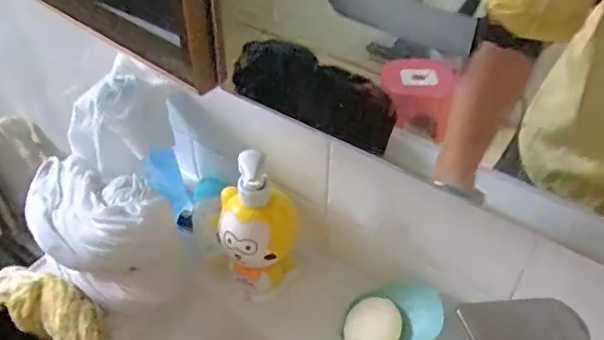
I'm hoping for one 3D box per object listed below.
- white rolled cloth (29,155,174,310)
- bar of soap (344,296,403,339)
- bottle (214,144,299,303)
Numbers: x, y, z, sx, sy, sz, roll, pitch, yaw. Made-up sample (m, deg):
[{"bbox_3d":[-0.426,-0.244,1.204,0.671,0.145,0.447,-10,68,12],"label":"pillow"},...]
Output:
[{"bbox_3d":[-0.213,0.055,0.567,0.180,0.108,0.094,18,47,18],"label":"white rolled cloth"},{"bbox_3d":[0.072,0.161,0.558,0.059,0.023,0.059,-9,58,14],"label":"bar of soap"},{"bbox_3d":[-0.044,0.062,0.554,0.073,0.175,0.060,2,44,2],"label":"bottle"}]

